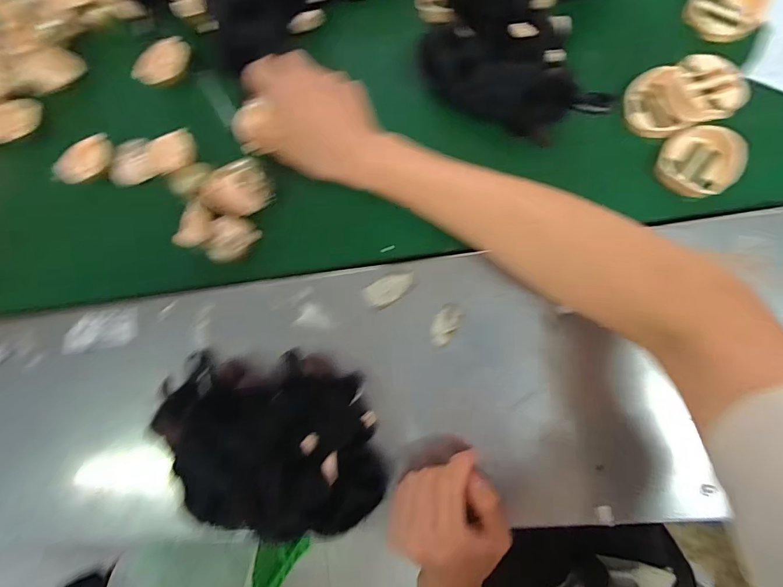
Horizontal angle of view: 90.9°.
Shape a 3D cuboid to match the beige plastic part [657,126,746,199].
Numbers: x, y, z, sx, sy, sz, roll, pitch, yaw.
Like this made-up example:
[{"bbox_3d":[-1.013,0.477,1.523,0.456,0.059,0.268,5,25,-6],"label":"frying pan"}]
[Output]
[{"bbox_3d":[0.269,-0.114,0.338,0.059,0.021,0.062,-1,86,9],"label":"beige plastic part"}]

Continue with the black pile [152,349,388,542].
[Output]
[{"bbox_3d":[-0.110,0.131,0.337,0.201,0.066,0.147,-1,86,9],"label":"black pile"}]

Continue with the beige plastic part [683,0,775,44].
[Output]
[{"bbox_3d":[0.302,-0.259,0.346,0.061,0.013,0.053,43,94,9],"label":"beige plastic part"}]

